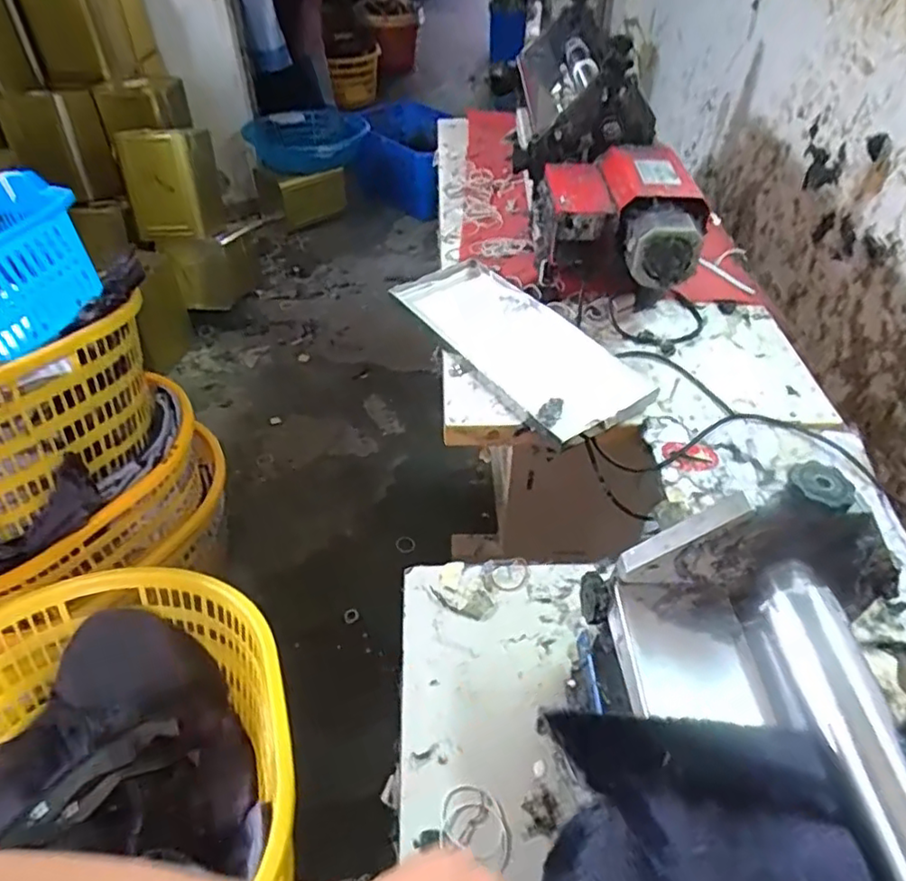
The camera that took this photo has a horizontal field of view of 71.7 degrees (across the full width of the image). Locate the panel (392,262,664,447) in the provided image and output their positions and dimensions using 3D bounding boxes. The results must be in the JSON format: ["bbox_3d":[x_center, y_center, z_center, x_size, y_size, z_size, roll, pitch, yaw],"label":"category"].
[{"bbox_3d":[0.094,-0.156,0.949,0.189,0.029,0.449,-27,51,-24],"label":"panel"}]

